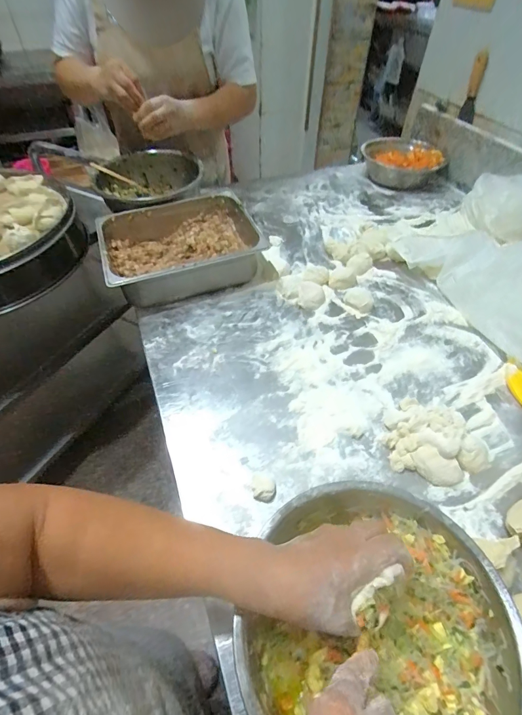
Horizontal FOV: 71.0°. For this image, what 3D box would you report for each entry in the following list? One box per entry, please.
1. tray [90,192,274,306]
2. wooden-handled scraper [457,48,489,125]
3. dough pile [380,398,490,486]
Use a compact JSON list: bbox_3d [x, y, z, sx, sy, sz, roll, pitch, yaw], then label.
[{"bbox_3d":[-0.166,-0.236,0.802,0.325,0.097,0.256,-15,52,-12],"label":"tray"},{"bbox_3d":[0.592,-0.738,1.020,0.047,0.177,0.023,19,53,15],"label":"wooden-handled scraper"},{"bbox_3d":[0.253,0.116,0.545,0.141,0.036,0.139,-16,52,-12],"label":"dough pile"}]

